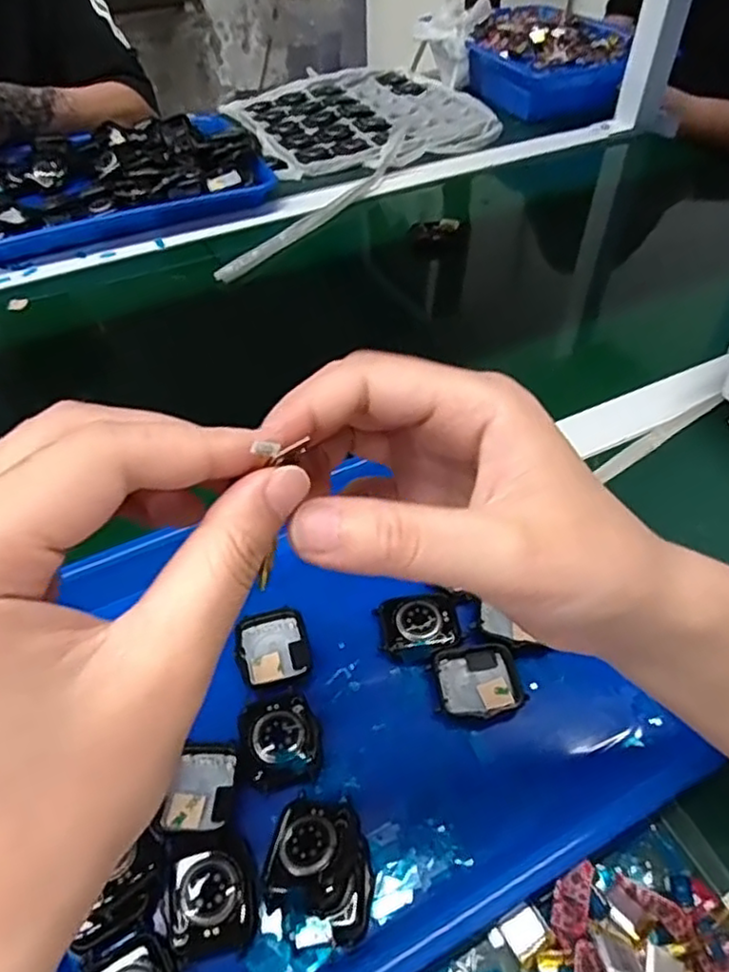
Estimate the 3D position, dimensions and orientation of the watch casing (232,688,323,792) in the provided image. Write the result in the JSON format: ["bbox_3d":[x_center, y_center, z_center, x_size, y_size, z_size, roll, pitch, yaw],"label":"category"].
[{"bbox_3d":[-0.040,0.123,0.326,0.037,0.008,0.045,-18,50,-15],"label":"watch casing"}]

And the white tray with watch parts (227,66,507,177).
[{"bbox_3d":[-0.011,-0.492,0.880,0.294,0.022,0.304,-18,50,-15],"label":"white tray with watch parts"}]

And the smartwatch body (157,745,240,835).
[{"bbox_3d":[-0.077,0.141,0.312,0.030,0.007,0.040,3,48,4],"label":"smartwatch body"}]

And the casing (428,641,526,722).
[{"bbox_3d":[0.059,0.102,0.349,0.045,0.008,0.039,-11,49,-9],"label":"casing"}]

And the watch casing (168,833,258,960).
[{"bbox_3d":[-0.065,0.173,0.282,0.035,0.005,0.041,-11,49,-9],"label":"watch casing"}]

